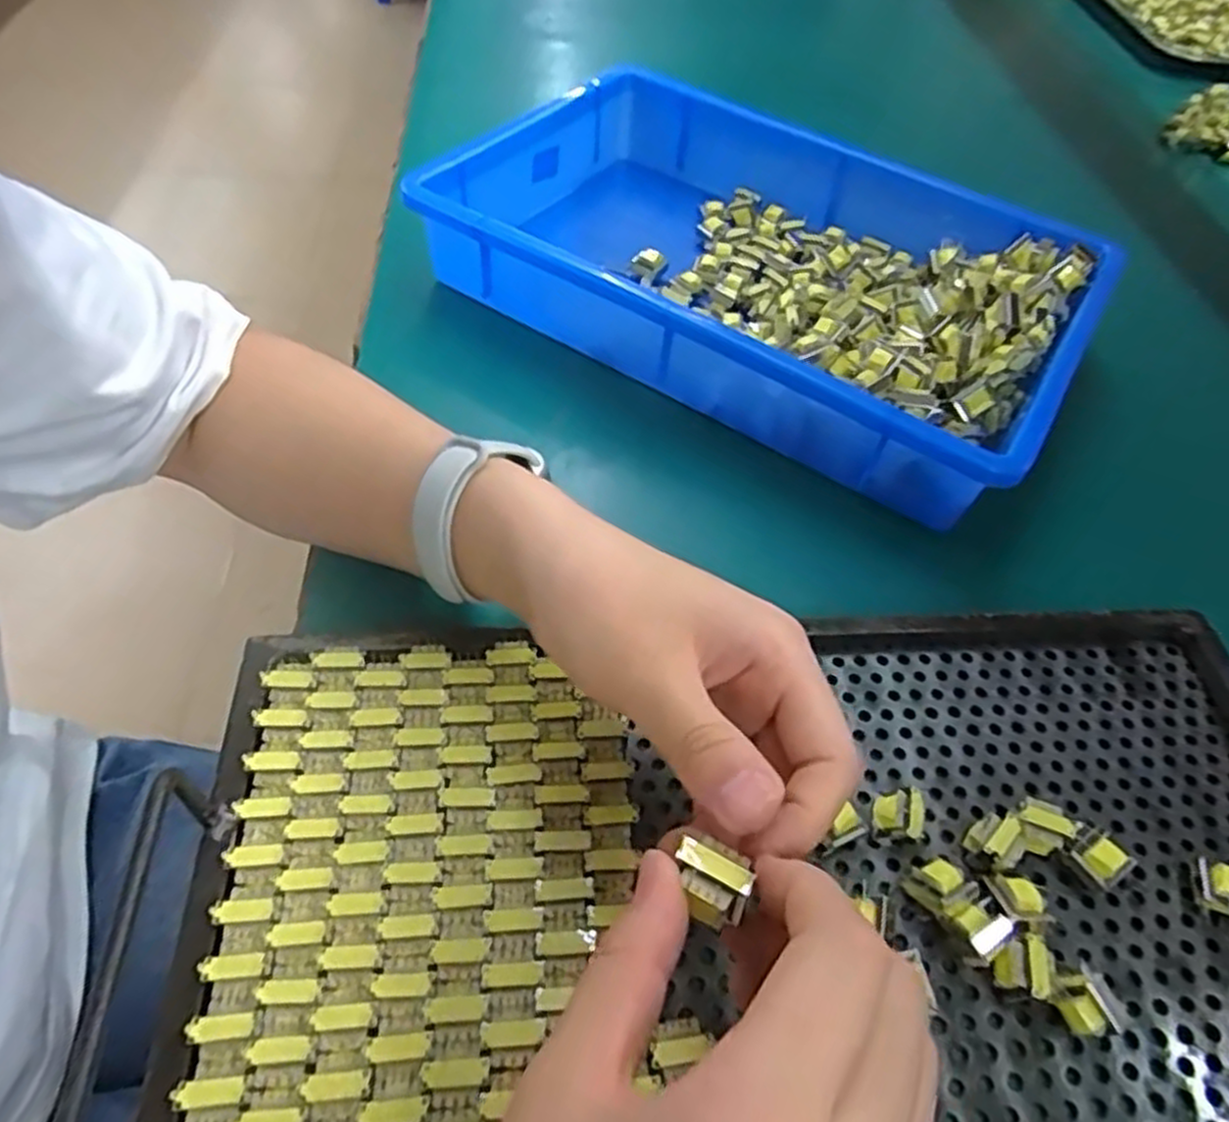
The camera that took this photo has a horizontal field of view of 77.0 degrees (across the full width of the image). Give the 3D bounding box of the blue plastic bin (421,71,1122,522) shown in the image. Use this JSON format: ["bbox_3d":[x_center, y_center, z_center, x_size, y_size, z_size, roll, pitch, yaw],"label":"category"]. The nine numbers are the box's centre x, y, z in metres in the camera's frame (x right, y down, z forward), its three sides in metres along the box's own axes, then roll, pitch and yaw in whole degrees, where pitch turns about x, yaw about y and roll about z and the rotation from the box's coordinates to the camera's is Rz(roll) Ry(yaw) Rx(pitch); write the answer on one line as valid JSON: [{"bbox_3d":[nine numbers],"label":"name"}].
[{"bbox_3d":[0.086,-0.181,0.481,0.355,0.076,0.239,31,56,17],"label":"blue plastic bin"}]

